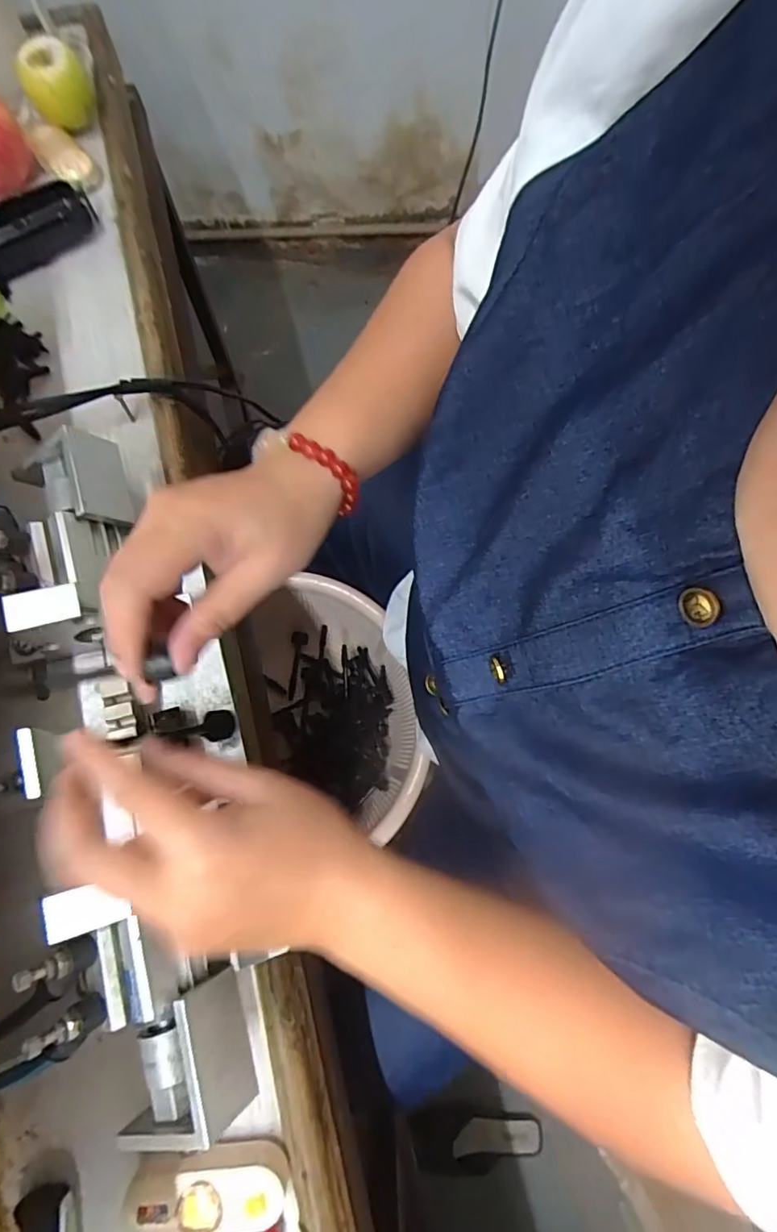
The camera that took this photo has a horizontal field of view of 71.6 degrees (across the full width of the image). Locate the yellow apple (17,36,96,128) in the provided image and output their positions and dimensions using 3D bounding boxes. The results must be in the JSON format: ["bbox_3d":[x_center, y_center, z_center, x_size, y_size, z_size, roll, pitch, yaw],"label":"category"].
[{"bbox_3d":[-0.290,-0.465,0.473,0.053,0.048,0.041,-23,76,-7],"label":"yellow apple"}]

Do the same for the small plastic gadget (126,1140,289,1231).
[{"bbox_3d":[-0.098,0.315,0.299,0.080,0.028,0.039,-3,75,-2],"label":"small plastic gadget"}]

